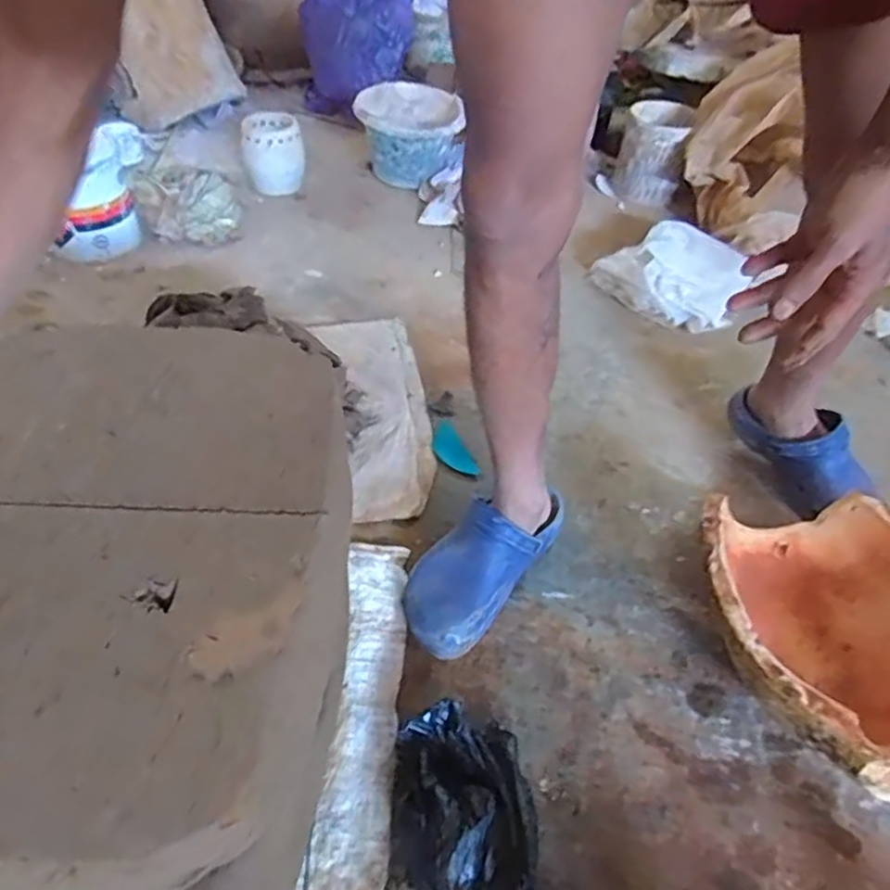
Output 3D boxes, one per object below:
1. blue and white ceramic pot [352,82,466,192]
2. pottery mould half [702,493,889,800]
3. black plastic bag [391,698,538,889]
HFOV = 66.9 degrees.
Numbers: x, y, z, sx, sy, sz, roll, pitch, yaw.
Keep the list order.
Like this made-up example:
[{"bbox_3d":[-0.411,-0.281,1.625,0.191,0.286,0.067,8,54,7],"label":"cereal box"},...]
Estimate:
[{"bbox_3d":[-0.085,-0.723,1.601,0.246,0.172,0.273,-4,45,-7],"label":"blue and white ceramic pot"},{"bbox_3d":[0.425,0.210,0.737,0.279,0.146,0.331,-2,45,-5],"label":"pottery mould half"},{"bbox_3d":[0.016,0.348,0.634,0.129,0.063,0.201,-5,45,-8],"label":"black plastic bag"}]

